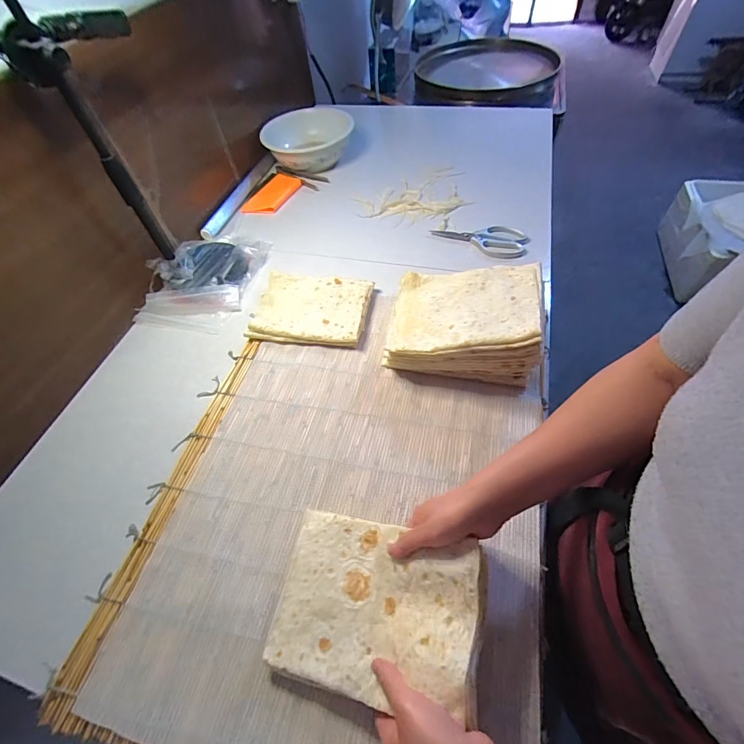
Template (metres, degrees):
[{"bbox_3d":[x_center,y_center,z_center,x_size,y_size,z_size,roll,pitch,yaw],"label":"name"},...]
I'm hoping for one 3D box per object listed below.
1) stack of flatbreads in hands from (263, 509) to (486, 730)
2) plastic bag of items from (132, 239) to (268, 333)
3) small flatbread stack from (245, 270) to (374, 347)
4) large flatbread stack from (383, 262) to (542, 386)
[{"bbox_3d":[0.002,0.254,0.402,0.228,0.028,0.166,-3,55,28],"label":"stack of flatbreads in hands"},{"bbox_3d":[-0.355,-0.216,0.784,0.186,0.073,0.285,10,57,12],"label":"plastic bag of items"},{"bbox_3d":[-0.119,-0.122,0.710,0.220,0.030,0.158,6,57,9],"label":"small flatbread stack"},{"bbox_3d":[0.146,-0.085,0.605,0.223,0.132,0.170,10,57,11],"label":"large flatbread stack"}]

